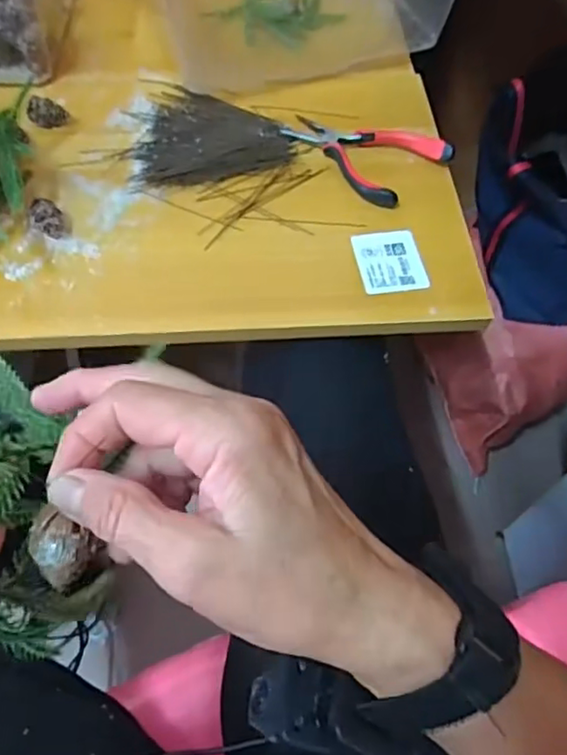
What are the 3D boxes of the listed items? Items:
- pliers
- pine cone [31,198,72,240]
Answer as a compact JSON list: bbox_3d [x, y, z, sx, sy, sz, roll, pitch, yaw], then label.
[{"bbox_3d":[0.069,-0.202,0.519,0.126,0.016,0.084,40,66,19],"label":"pliers"},{"bbox_3d":[-0.178,-0.120,0.459,0.026,0.022,0.027,-24,64,-15],"label":"pine cone"}]

